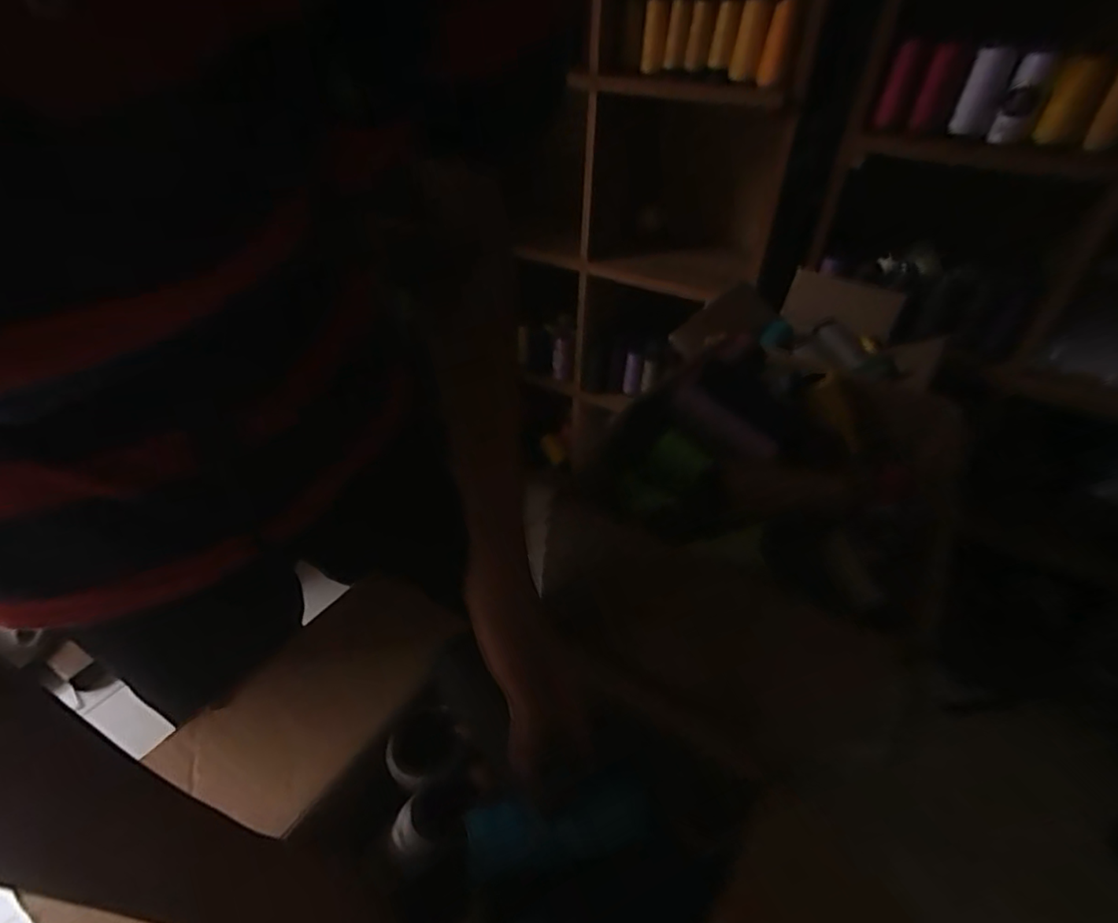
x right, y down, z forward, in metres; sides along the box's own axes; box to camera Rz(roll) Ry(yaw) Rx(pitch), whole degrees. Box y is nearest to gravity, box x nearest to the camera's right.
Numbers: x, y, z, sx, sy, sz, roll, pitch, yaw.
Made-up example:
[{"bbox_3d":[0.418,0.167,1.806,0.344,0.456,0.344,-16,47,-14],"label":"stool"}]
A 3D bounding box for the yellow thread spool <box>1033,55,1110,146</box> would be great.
[{"bbox_3d":[0.613,-0.431,0.674,0.046,0.085,0.044,26,45,27],"label":"yellow thread spool"}]

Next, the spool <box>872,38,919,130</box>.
[{"bbox_3d":[0.456,-0.512,0.766,0.026,0.098,0.020,19,42,20],"label":"spool"}]

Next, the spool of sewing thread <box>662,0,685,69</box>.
[{"bbox_3d":[0.189,-0.697,0.919,0.026,0.086,0.021,6,39,4],"label":"spool of sewing thread"}]

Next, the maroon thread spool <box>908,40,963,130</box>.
[{"bbox_3d":[0.495,-0.494,0.743,0.033,0.092,0.039,23,43,23],"label":"maroon thread spool"}]

